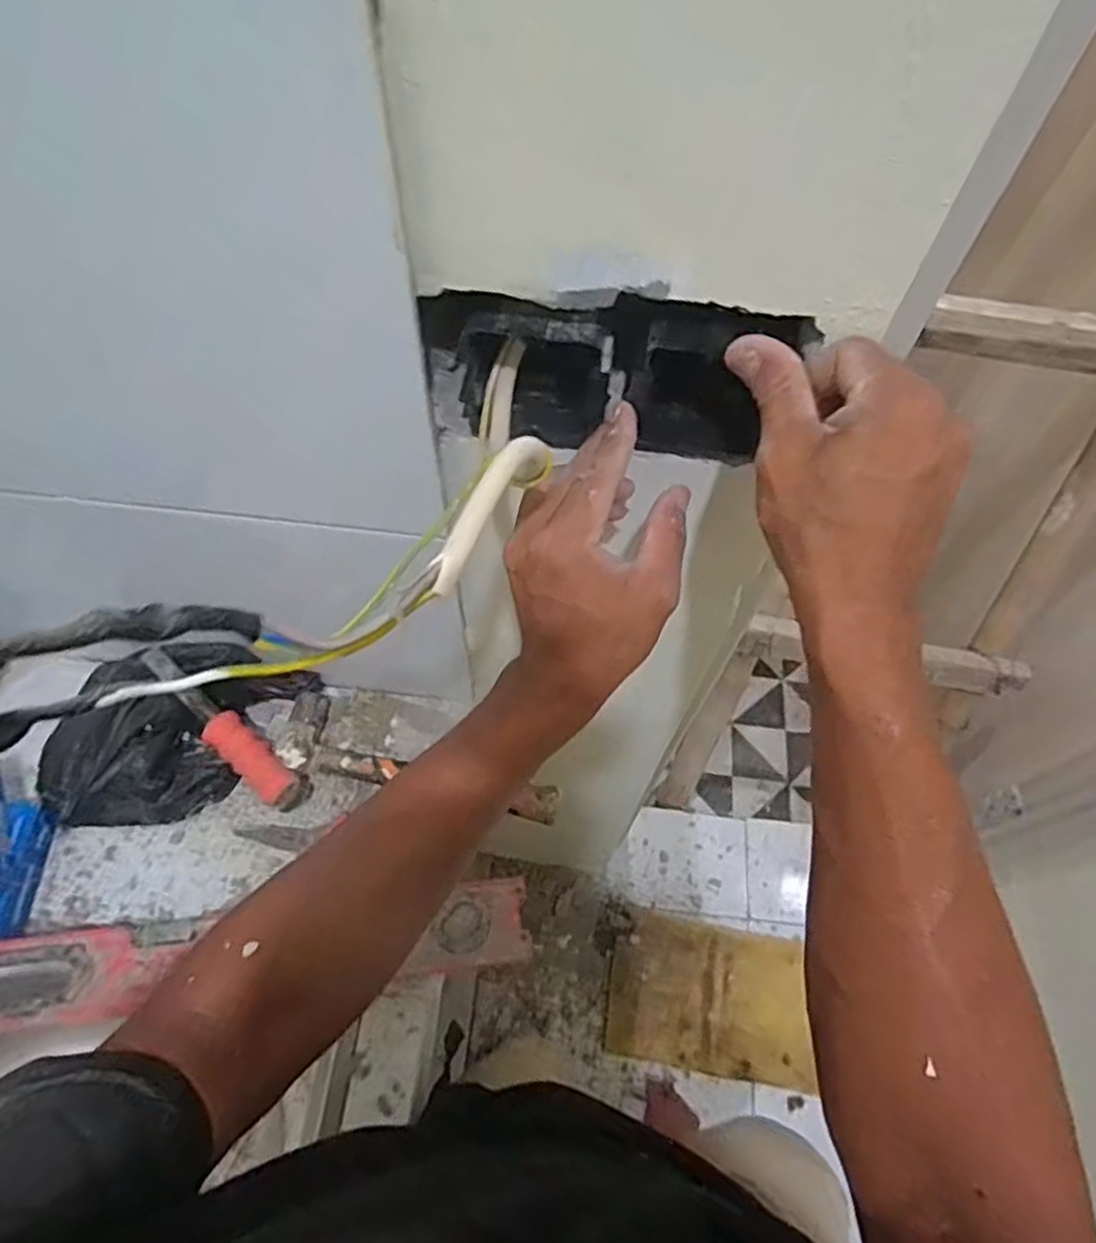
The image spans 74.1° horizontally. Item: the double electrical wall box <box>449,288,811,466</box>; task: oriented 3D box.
[{"bbox_3d":[0.039,-0.131,0.367,0.163,0.092,0.038,3,61,0],"label":"double electrical wall box"}]

